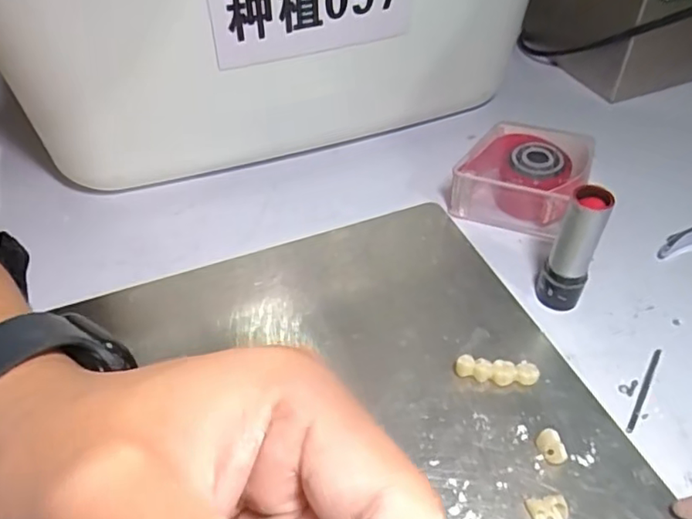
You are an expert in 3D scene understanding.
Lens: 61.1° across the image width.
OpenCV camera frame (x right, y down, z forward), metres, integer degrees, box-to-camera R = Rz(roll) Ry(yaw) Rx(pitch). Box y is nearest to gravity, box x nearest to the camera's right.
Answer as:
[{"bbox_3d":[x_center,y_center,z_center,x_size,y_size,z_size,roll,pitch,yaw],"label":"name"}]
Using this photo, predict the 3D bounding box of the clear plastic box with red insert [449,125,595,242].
[{"bbox_3d":[0.092,-0.042,0.305,0.055,0.031,0.054,26,54,25],"label":"clear plastic box with red insert"}]

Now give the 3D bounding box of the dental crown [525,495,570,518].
[{"bbox_3d":[0.069,0.085,0.199,0.013,0.006,0.008,-3,47,1],"label":"dental crown"}]

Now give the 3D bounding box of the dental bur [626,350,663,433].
[{"bbox_3d":[0.120,0.051,0.235,0.004,0.004,0.044,25,53,24],"label":"dental bur"}]

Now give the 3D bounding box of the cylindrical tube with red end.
[{"bbox_3d":[0.095,-0.003,0.249,0.019,0.061,0.016,18,51,19],"label":"cylindrical tube with red end"}]

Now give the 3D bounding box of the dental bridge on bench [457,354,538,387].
[{"bbox_3d":[0.061,0.045,0.237,0.033,0.011,0.008,2,47,6],"label":"dental bridge on bench"}]

